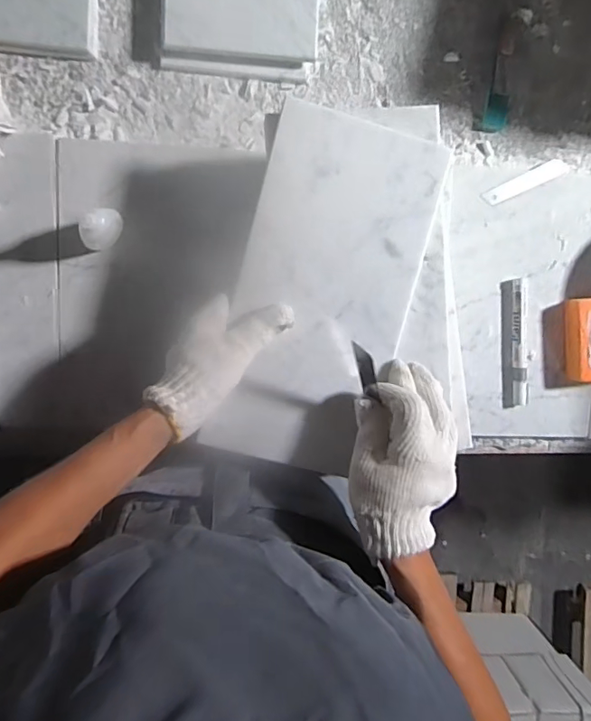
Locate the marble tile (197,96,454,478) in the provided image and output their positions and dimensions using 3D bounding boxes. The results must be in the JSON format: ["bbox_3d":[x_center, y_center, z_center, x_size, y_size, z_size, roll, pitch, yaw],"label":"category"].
[{"bbox_3d":[0.025,-0.054,0.436,0.146,0.012,0.296,14,95,-7],"label":"marble tile"}]

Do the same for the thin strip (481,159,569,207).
[{"bbox_3d":[0.260,-0.202,0.566,0.105,0.005,0.019,-25,97,0],"label":"thin strip"}]

